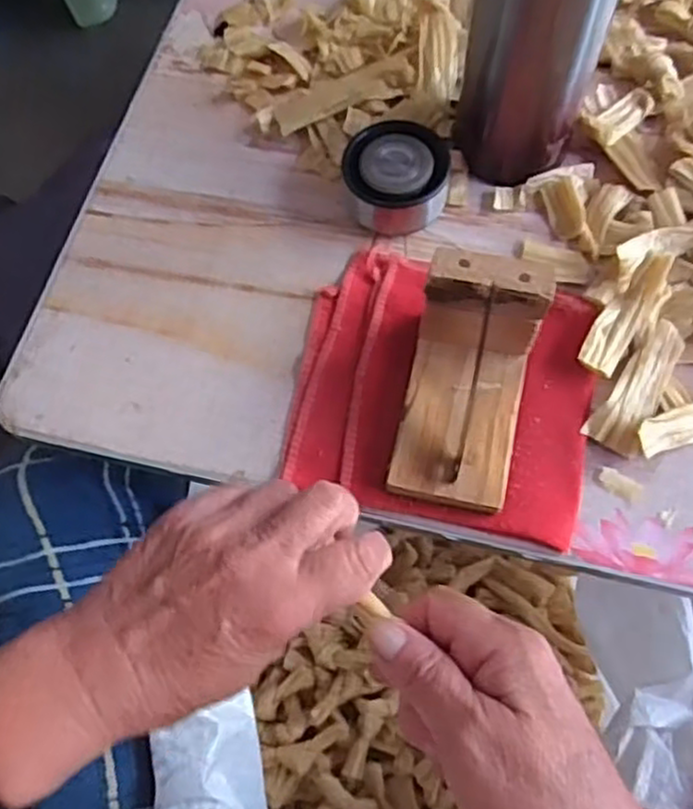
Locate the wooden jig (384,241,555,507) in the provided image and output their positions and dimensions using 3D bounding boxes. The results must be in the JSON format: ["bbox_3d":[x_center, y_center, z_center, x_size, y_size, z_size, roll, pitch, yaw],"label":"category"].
[{"bbox_3d":[0.062,-0.009,0.375,0.060,0.081,0.105,12,67,7],"label":"wooden jig"}]

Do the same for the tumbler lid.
[{"bbox_3d":[0.030,-0.136,0.452,0.061,0.040,0.063,-11,66,-3],"label":"tumbler lid"}]

